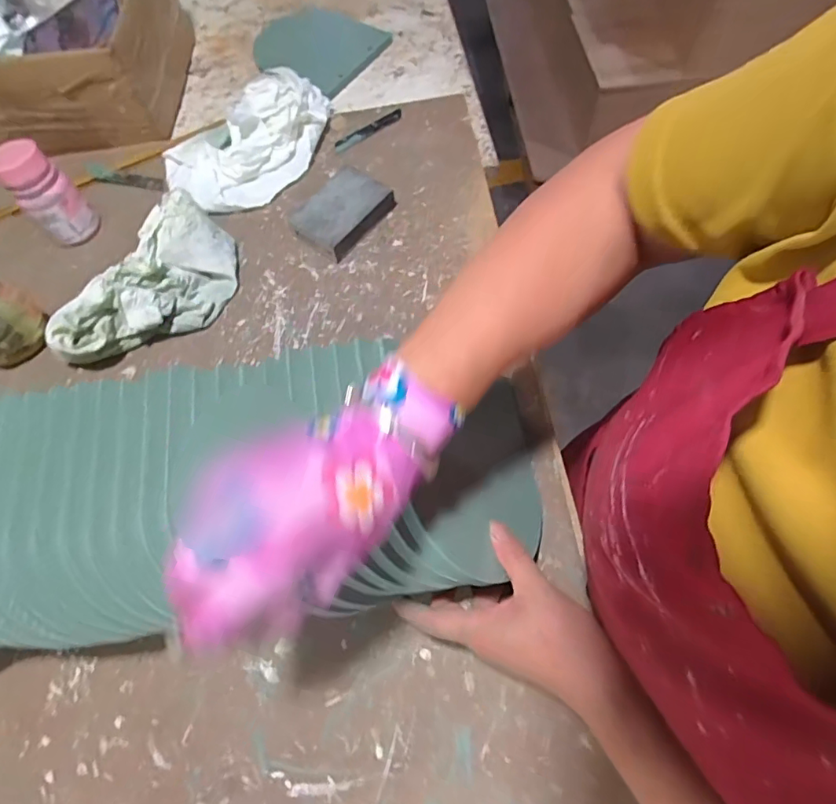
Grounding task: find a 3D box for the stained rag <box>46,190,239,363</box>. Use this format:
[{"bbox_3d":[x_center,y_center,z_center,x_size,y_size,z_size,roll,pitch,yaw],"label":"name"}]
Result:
[{"bbox_3d":[-0.260,-0.117,0.511,0.116,0.053,0.210,25,69,14],"label":"stained rag"}]

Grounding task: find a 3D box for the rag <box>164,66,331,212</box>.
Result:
[{"bbox_3d":[-0.189,-0.310,0.598,0.215,0.058,0.140,-37,69,-14],"label":"rag"}]

